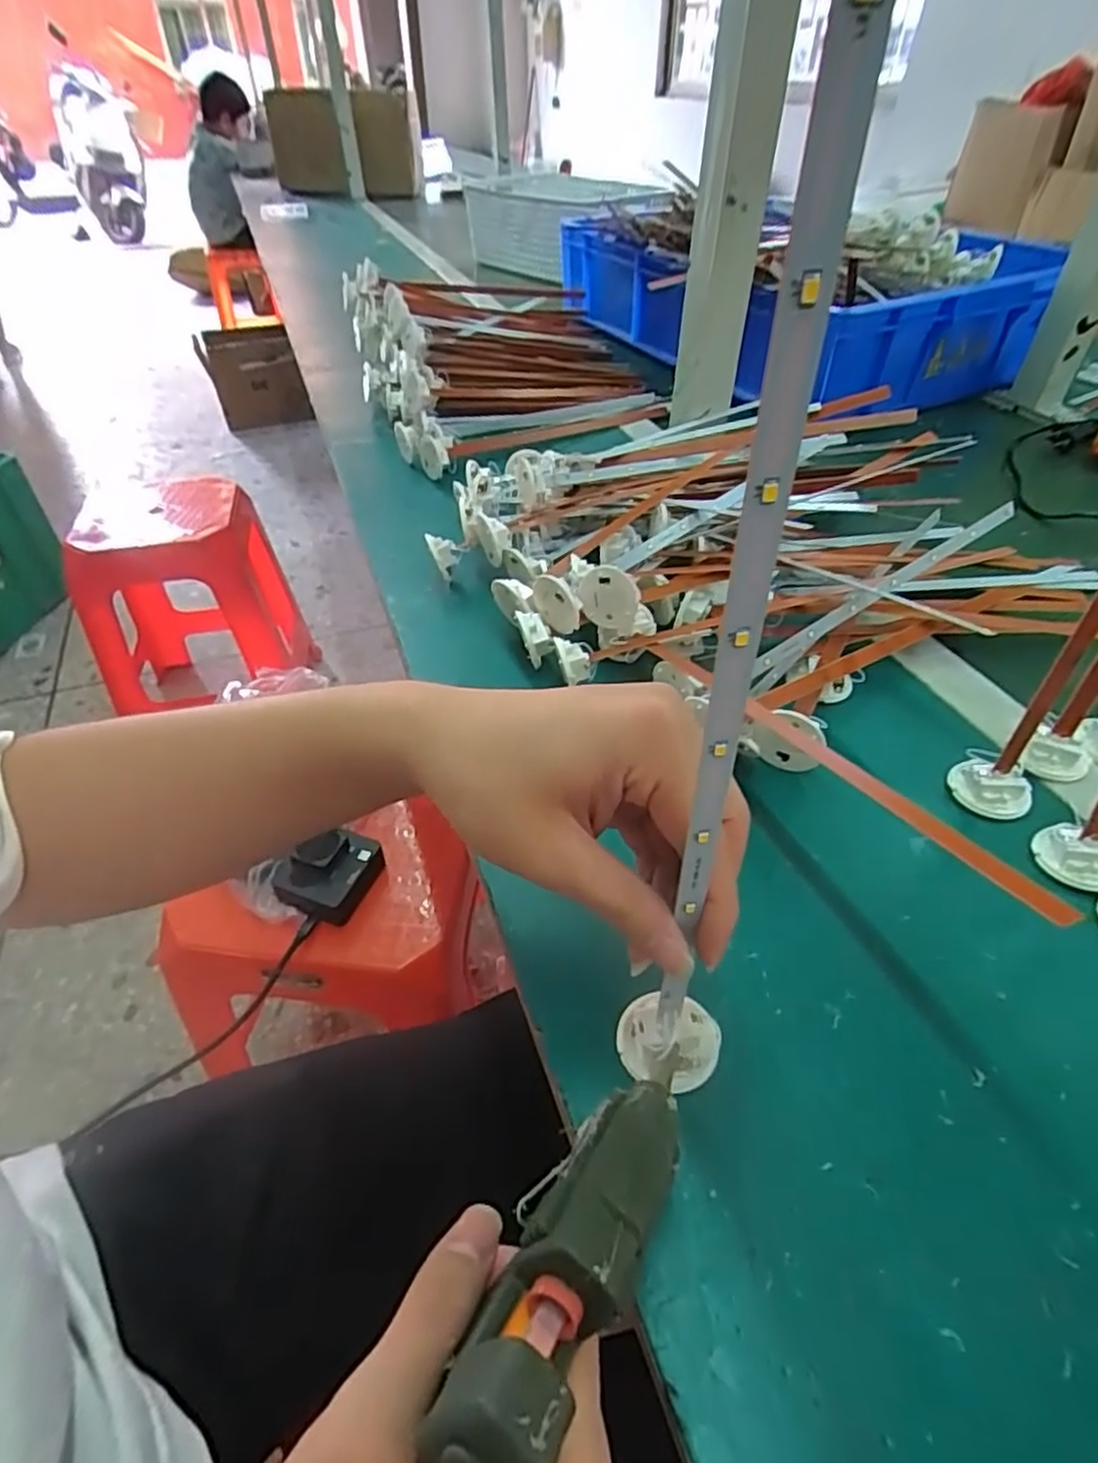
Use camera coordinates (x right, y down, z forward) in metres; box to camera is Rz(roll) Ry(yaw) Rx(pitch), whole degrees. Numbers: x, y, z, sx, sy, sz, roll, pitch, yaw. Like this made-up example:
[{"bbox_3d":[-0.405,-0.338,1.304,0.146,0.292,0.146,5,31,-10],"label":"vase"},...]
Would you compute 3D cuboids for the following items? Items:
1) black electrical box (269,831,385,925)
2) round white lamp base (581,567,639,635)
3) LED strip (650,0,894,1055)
[{"bbox_3d":[-0.203,0.130,0.637,0.081,0.045,0.076,10,44,10],"label":"black electrical box"},{"bbox_3d":[0.037,-0.081,0.428,0.036,0.039,0.010,13,45,13],"label":"round white lamp base"},{"bbox_3d":[0.043,0.007,0.178,0.012,0.275,0.007,-18,44,-19],"label":"LED strip"}]

